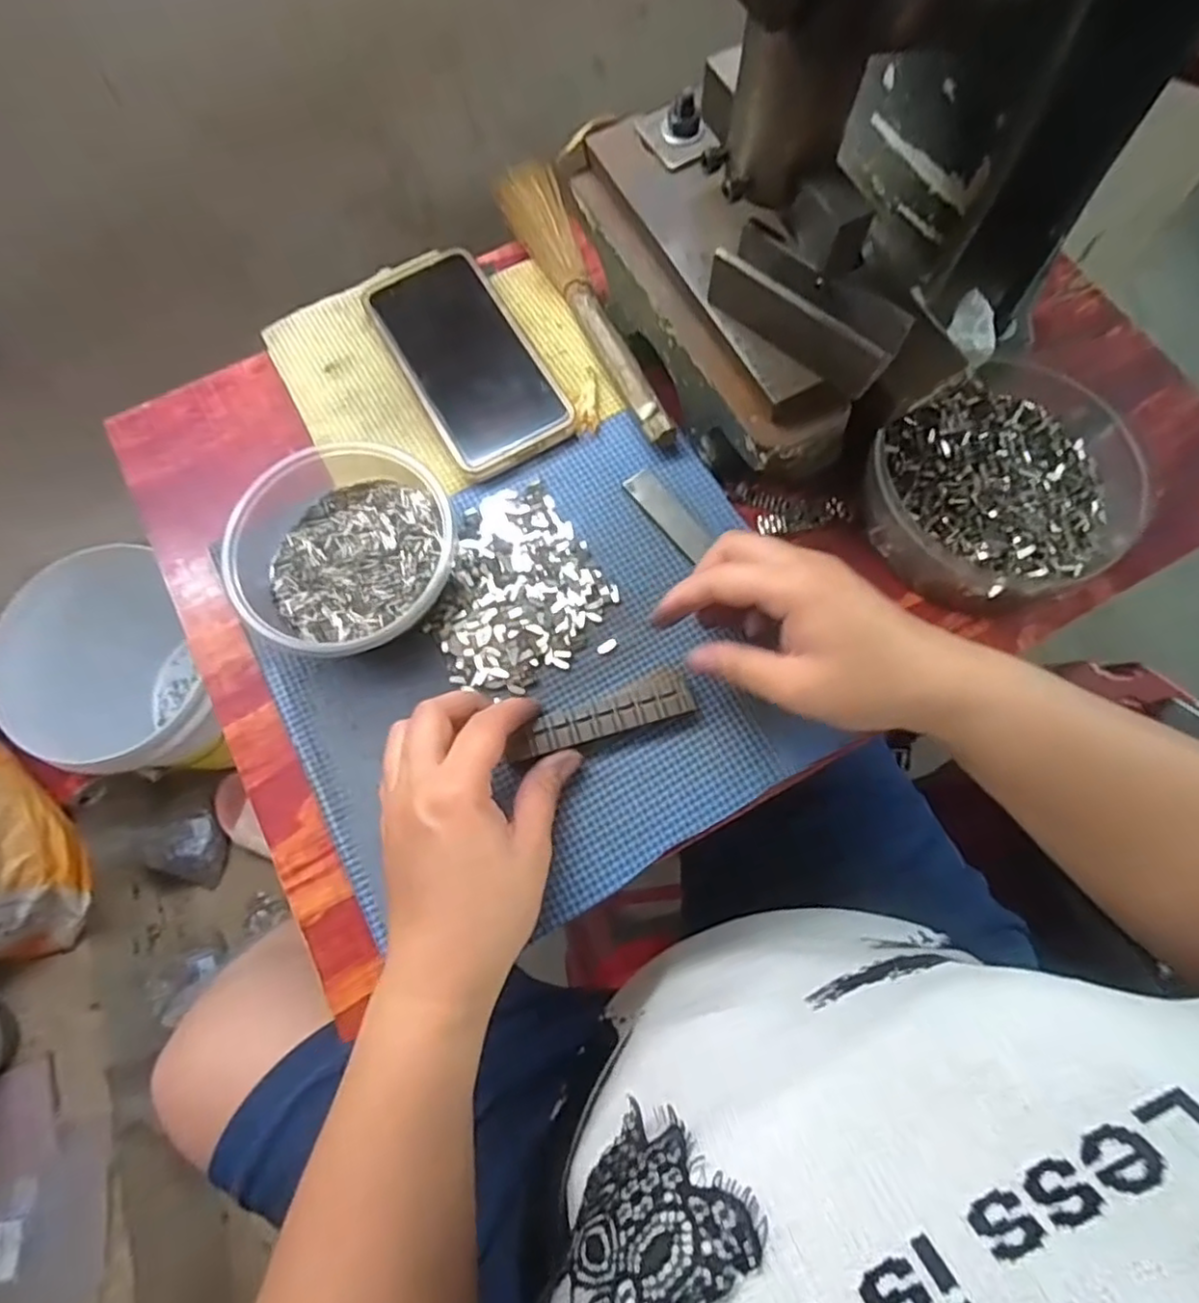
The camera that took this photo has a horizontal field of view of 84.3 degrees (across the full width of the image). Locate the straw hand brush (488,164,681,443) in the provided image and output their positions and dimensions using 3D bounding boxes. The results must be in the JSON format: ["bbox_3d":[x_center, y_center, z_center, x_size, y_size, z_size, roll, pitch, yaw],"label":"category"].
[{"bbox_3d":[-0.013,-0.219,0.409,0.035,0.018,0.225,-21,74,-5],"label":"straw hand brush"}]

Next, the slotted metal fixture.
[{"bbox_3d":[0.000,0.033,0.337,0.095,0.004,0.023,-19,74,-4],"label":"slotted metal fixture"}]

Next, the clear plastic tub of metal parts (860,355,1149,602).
[{"bbox_3d":[0.224,-0.093,0.360,0.151,0.037,0.123,-33,75,-8],"label":"clear plastic tub of metal parts"}]

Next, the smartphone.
[{"bbox_3d":[-0.082,-0.182,0.404,0.075,0.012,0.163,-29,75,-7],"label":"smartphone"}]

